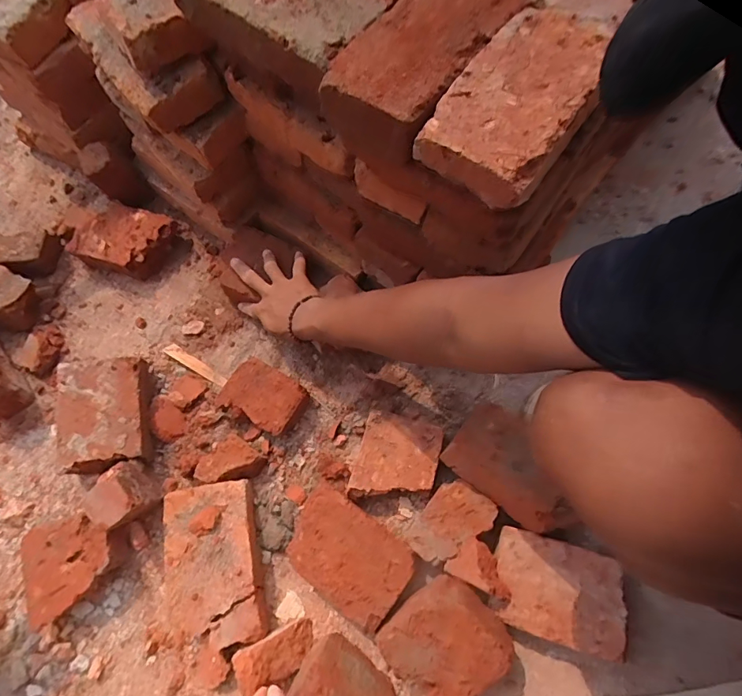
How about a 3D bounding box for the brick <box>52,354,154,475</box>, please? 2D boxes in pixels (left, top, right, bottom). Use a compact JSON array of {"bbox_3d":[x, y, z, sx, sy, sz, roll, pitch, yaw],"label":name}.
[{"bbox_3d":[-0.355,0.087,0.605,0.115,0.046,0.144,-11,69,-3],"label":"brick"}]

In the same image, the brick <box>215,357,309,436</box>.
[{"bbox_3d":[-0.148,0.070,0.637,0.103,0.054,0.077,24,71,10],"label":"brick"}]

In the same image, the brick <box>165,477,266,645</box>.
[{"bbox_3d":[-0.195,0.270,0.574,0.108,0.057,0.182,-11,70,-3],"label":"brick"}]

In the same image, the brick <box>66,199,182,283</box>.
[{"bbox_3d":[-0.398,-0.174,0.731,0.150,0.056,0.112,20,72,8],"label":"brick"}]

